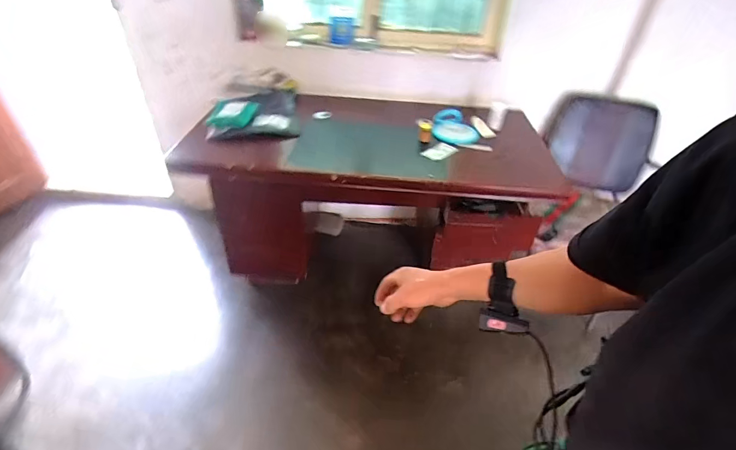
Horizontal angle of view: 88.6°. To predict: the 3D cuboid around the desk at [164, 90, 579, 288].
[{"bbox_3d":[0.077,-0.101,1.687,1.480,0.676,0.592,4,39,2],"label":"desk"}]

